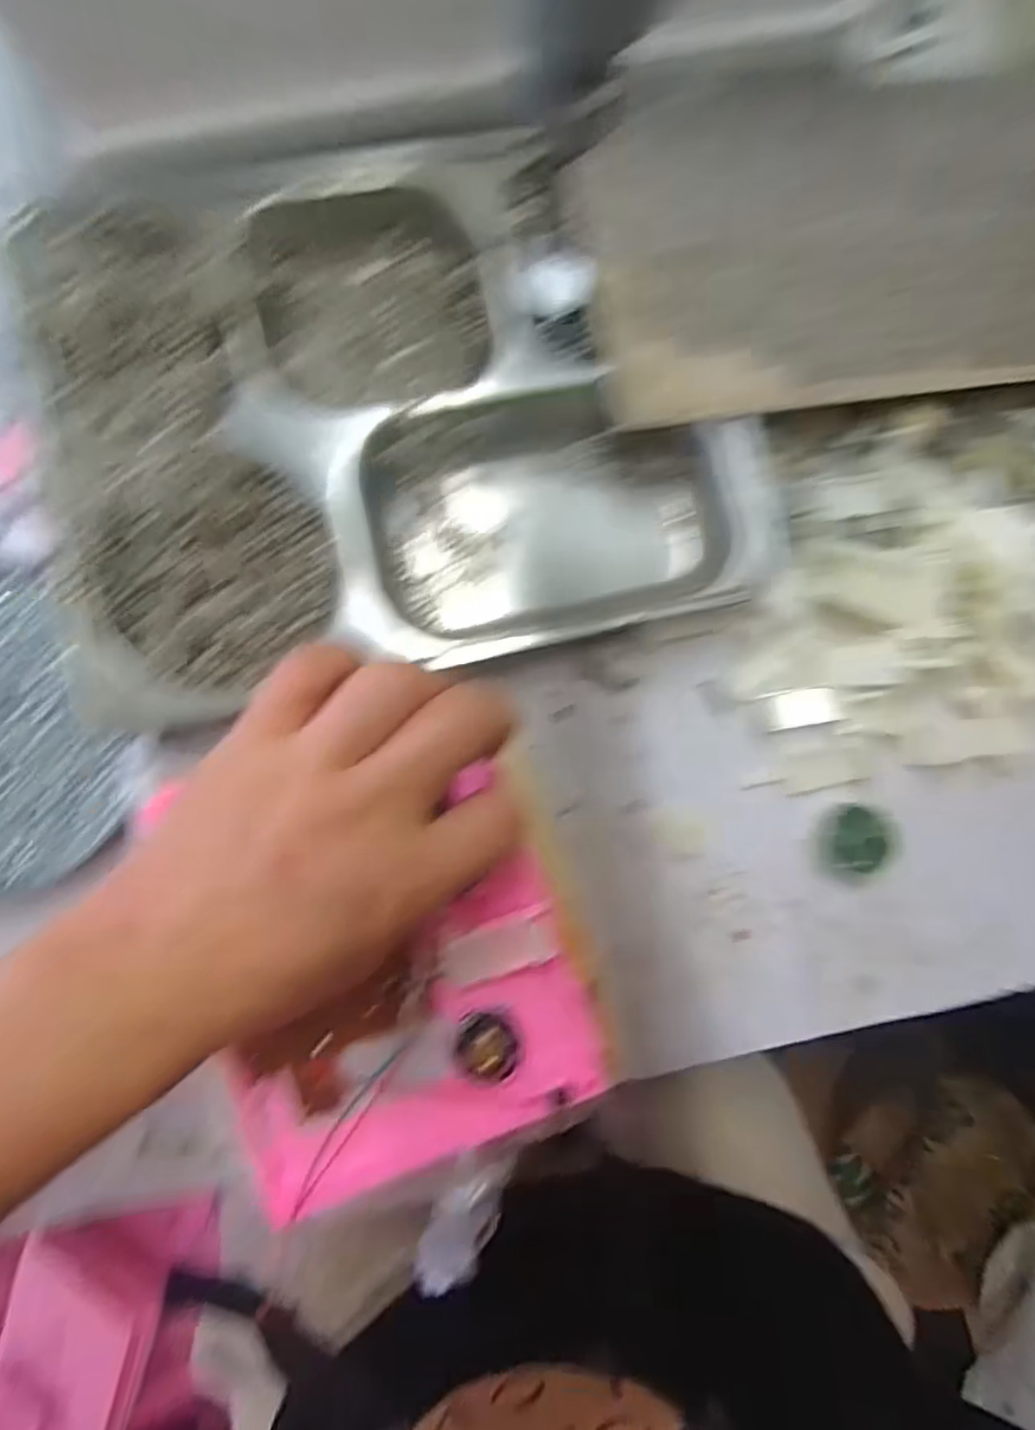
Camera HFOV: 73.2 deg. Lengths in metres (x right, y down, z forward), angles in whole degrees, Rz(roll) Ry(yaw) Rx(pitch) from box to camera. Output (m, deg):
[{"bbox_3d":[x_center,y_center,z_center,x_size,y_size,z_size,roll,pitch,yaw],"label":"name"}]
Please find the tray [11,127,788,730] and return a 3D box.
[{"bbox_3d":[-0.049,-0.134,0.295,0.278,0.045,0.226,-12,87,-5],"label":"tray"}]

